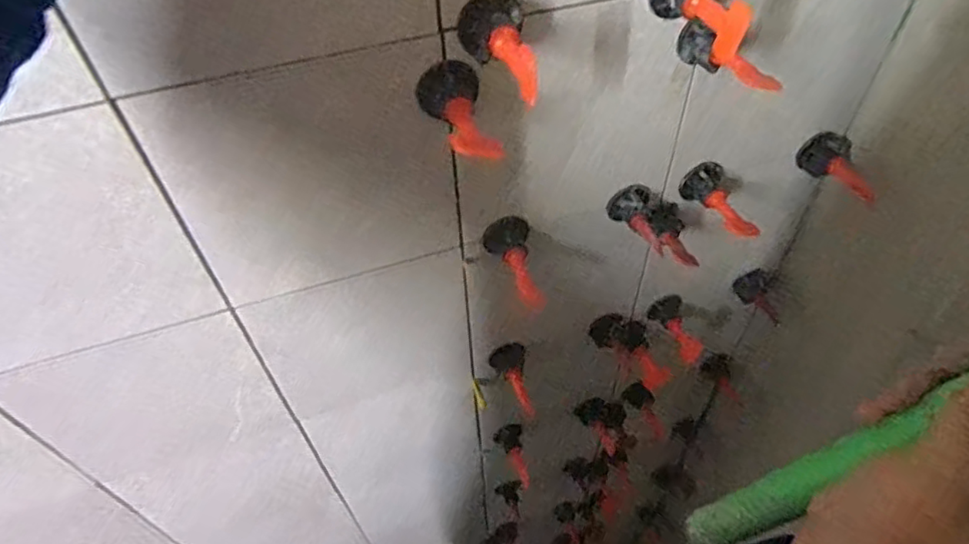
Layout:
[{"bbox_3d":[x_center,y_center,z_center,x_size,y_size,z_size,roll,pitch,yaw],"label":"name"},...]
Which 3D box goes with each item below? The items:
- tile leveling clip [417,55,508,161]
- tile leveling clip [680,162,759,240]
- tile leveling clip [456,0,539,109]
[{"bbox_3d":[-0.012,-0.078,0.299,0.031,0.026,0.051,-13,50,-9],"label":"tile leveling clip"},{"bbox_3d":[0.160,-0.046,0.414,0.030,0.026,0.055,-13,50,-8],"label":"tile leveling clip"},{"bbox_3d":[0.014,-0.104,0.290,0.030,0.029,0.056,-25,71,-18],"label":"tile leveling clip"}]

